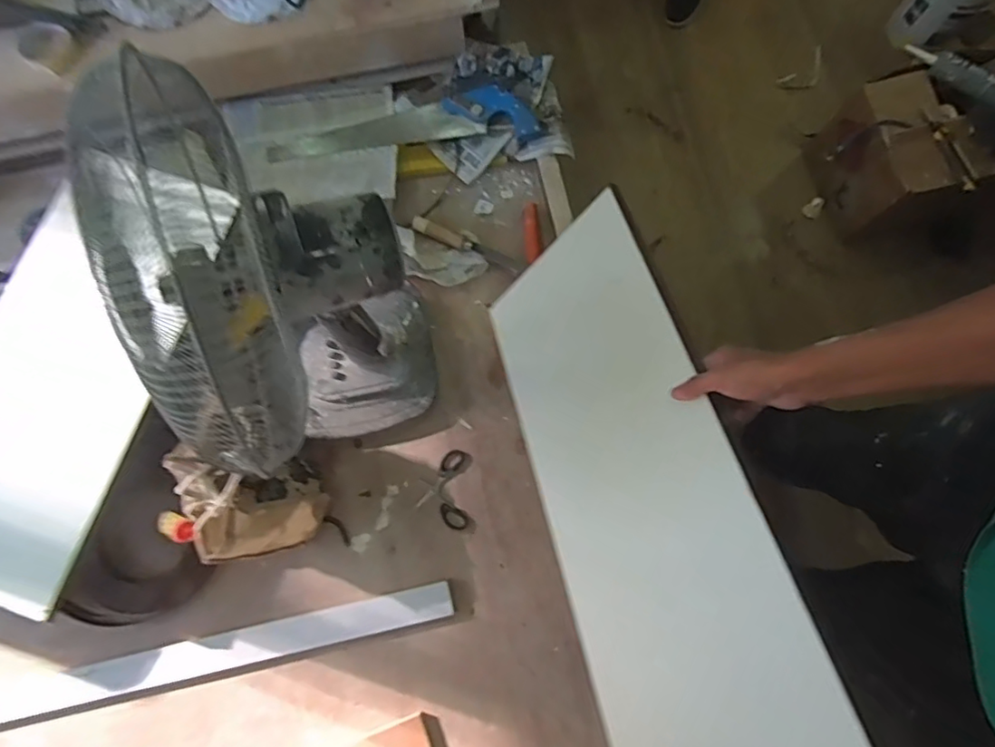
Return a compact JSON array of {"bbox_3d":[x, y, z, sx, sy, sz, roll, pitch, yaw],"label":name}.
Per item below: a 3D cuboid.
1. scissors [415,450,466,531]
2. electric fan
[{"bbox_3d":[-0.091,0.194,0.958,0.080,0.009,0.128,-1,79,0],"label":"scissors"},{"bbox_3d":[-0.237,-0.087,0.762,0.256,0.479,0.377,-26,80,-4],"label":"electric fan"}]

